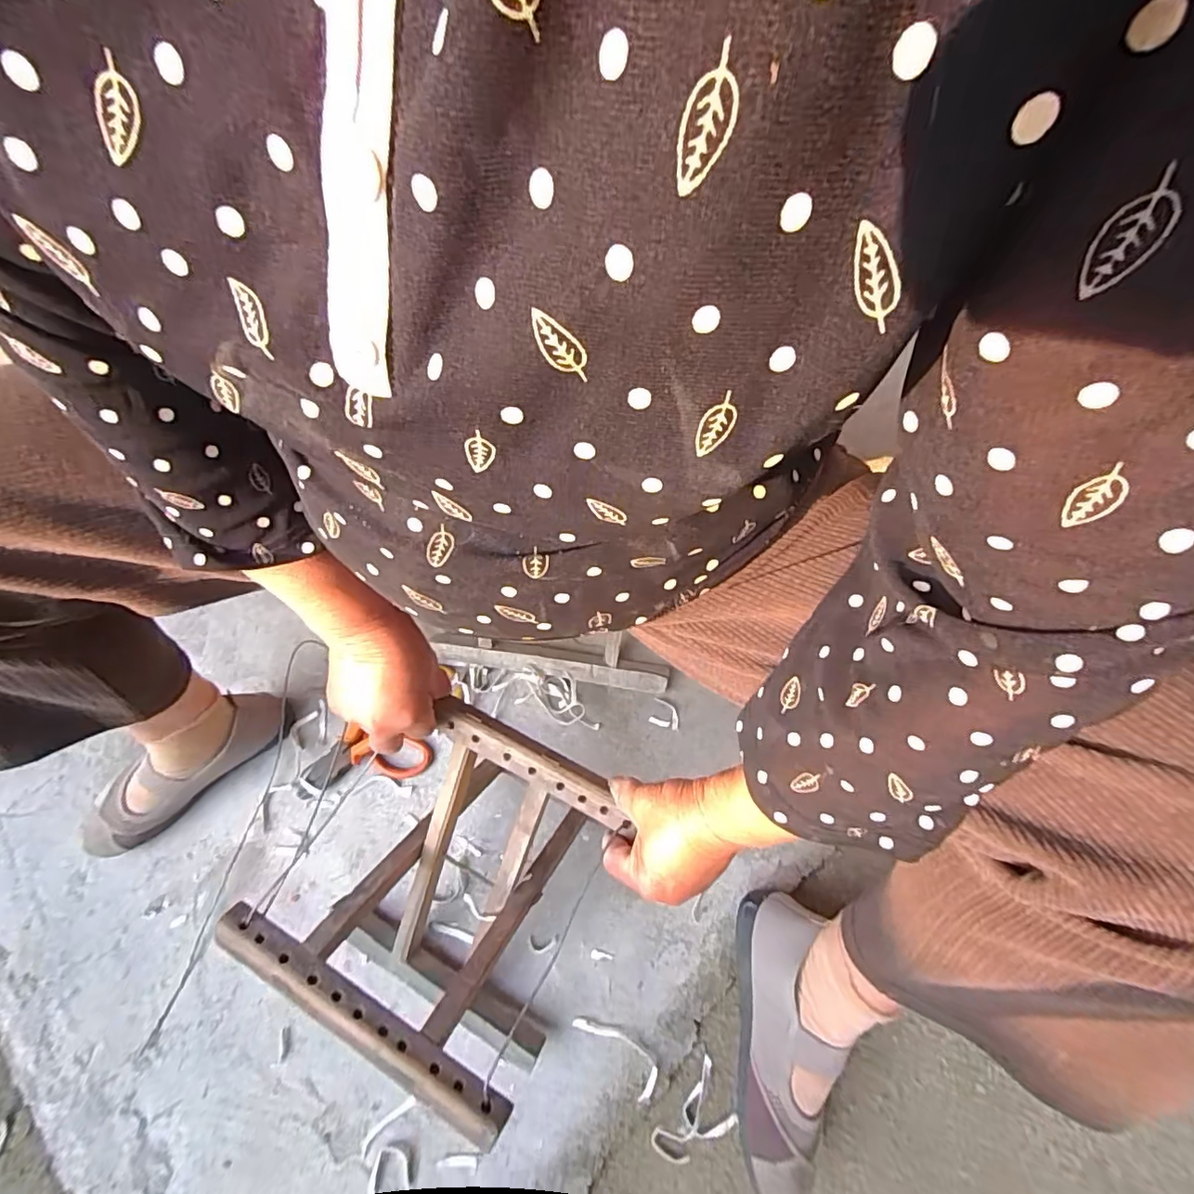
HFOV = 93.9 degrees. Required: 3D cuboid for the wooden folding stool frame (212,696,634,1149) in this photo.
[{"bbox_3d":[-0.116,0.242,0.494,0.230,0.184,0.232,25,69,13],"label":"wooden folding stool frame"}]

